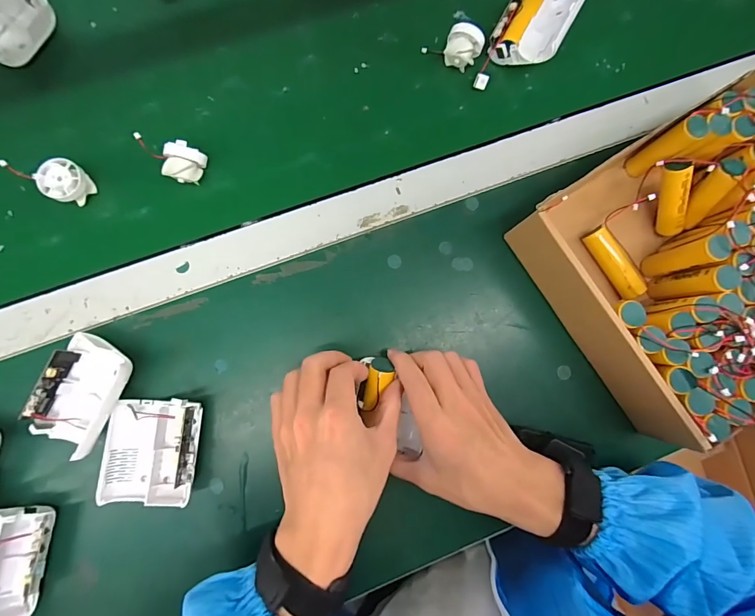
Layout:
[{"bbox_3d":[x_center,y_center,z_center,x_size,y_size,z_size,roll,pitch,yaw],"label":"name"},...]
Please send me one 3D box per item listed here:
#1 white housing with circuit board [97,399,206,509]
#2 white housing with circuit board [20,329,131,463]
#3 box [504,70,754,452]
[{"bbox_3d":[-0.181,0.116,0.317,0.069,0.038,0.078,3,84,-3],"label":"white housing with circuit board"},{"bbox_3d":[-0.238,0.068,0.314,0.066,0.038,0.082,25,83,-1],"label":"white housing with circuit board"},{"bbox_3d":[0.282,-0.043,0.343,0.235,0.077,0.222,-33,87,-6],"label":"box"}]

